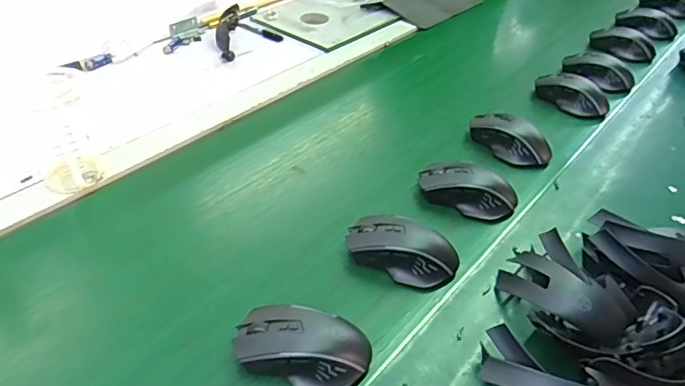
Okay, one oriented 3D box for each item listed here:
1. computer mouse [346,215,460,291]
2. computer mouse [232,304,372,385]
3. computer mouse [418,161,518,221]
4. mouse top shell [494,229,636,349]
[{"bbox_3d":[0.062,0.057,0.544,0.115,0.040,0.057,21,44,19],"label":"computer mouse"},{"bbox_3d":[-0.034,0.131,0.451,0.118,0.036,0.068,7,41,4],"label":"computer mouse"},{"bbox_3d":[0.152,-0.006,0.628,0.119,0.042,0.058,19,43,17],"label":"computer mouse"},{"bbox_3d":[0.207,0.096,0.491,0.080,0.053,0.121,-18,46,-23],"label":"mouse top shell"}]

